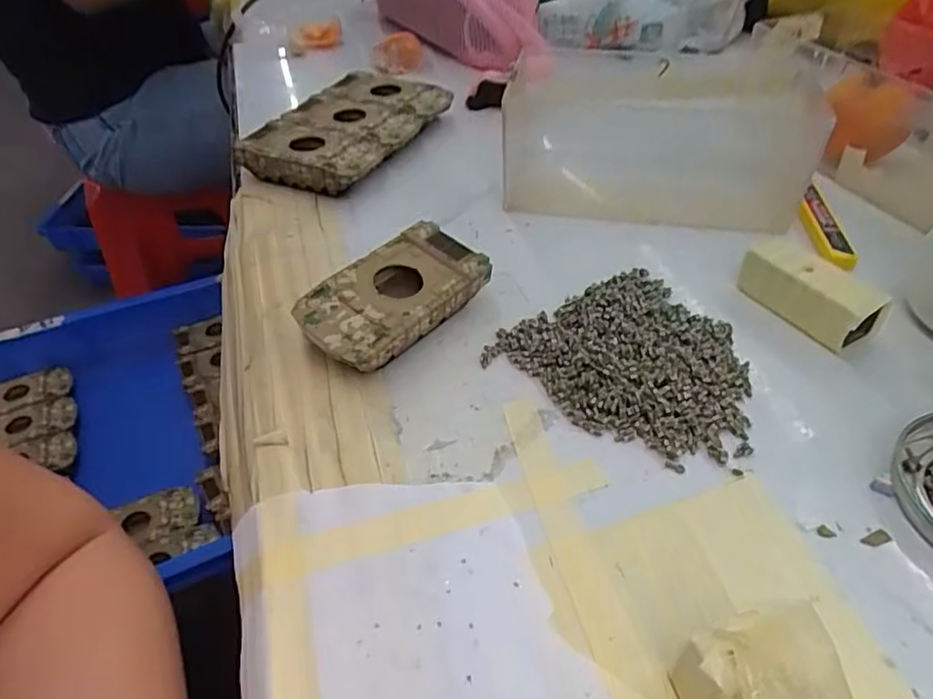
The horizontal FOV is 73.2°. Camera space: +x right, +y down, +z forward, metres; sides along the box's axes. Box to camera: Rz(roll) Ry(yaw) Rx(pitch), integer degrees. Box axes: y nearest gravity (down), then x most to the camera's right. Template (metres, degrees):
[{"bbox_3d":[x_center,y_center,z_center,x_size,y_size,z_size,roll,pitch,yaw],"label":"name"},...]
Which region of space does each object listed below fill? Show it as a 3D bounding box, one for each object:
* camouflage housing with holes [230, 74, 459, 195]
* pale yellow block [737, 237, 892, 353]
[{"bbox_3d":[-0.084,-0.160,0.462,0.090,0.032,0.144,19,48,21],"label":"camouflage housing with holes"},{"bbox_3d":[0.169,-0.029,0.313,0.028,0.029,0.065,-29,49,-25],"label":"pale yellow block"}]

